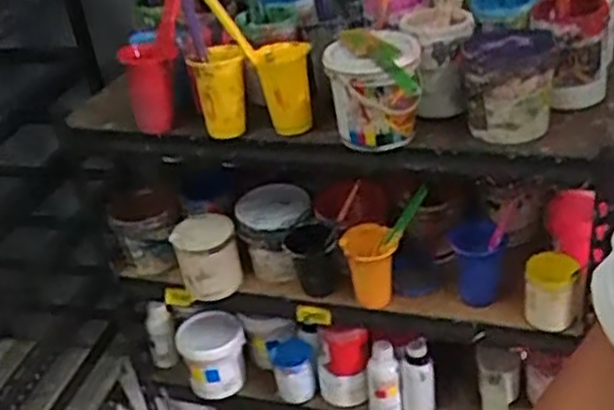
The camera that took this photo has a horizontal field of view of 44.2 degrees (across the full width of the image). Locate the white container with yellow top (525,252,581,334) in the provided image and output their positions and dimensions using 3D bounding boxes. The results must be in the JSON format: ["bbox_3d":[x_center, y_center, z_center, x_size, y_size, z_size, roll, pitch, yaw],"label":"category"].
[{"bbox_3d":[0.357,0.131,1.103,0.077,0.116,0.075,4,33,18],"label":"white container with yellow top"}]

